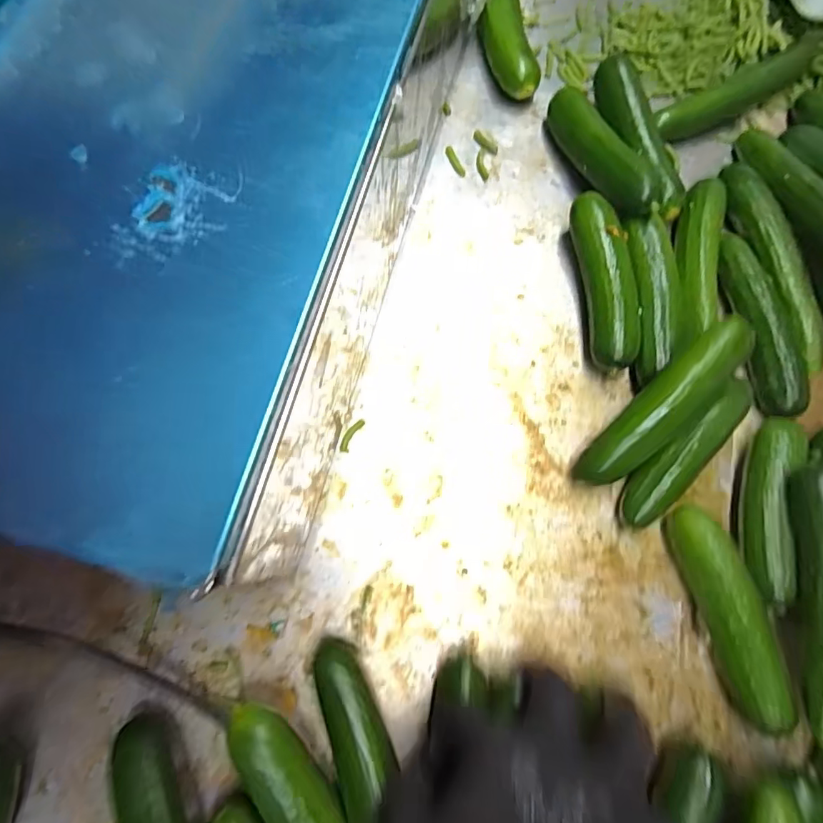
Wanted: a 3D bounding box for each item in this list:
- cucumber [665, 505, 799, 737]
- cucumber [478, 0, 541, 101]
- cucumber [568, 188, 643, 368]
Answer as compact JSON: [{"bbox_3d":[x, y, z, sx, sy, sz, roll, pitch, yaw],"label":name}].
[{"bbox_3d":[0.187,0.120,0.311,0.025,0.037,0.123,-13,75,-5],"label":"cucumber"},{"bbox_3d":[0.077,-0.304,0.422,0.035,0.028,0.098,-15,98,-5],"label":"cucumber"},{"bbox_3d":[0.138,-0.092,0.373,0.037,0.040,0.126,-4,75,-2],"label":"cucumber"}]

